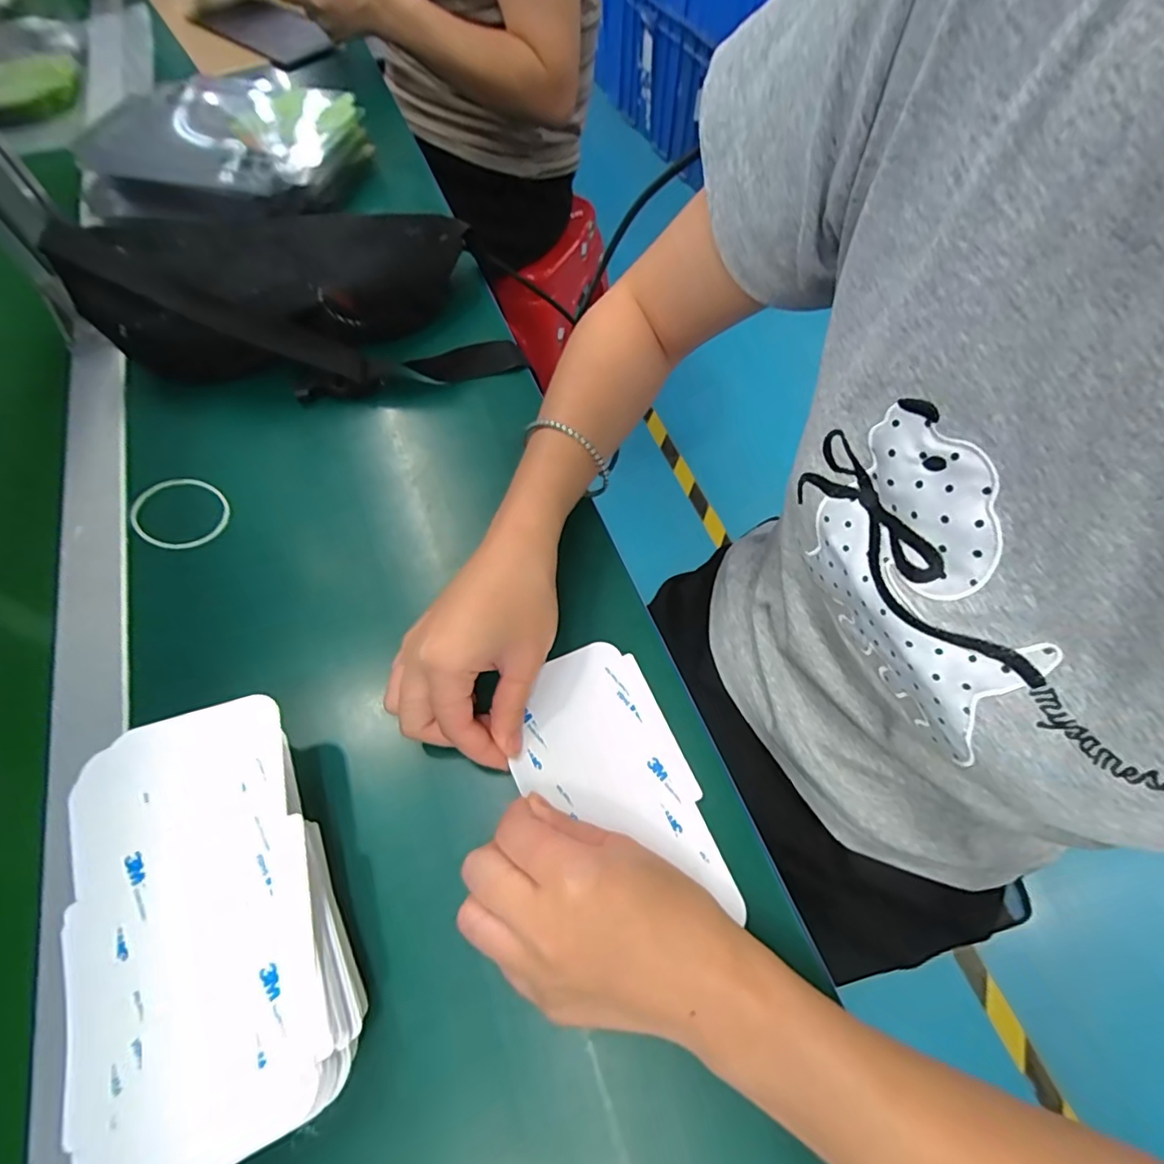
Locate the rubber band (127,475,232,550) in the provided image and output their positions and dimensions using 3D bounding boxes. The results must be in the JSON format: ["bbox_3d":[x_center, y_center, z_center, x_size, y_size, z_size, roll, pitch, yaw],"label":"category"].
[{"bbox_3d":[-0.272,-0.048,0.369,0.066,0.007,0.053,35,67,13],"label":"rubber band"}]

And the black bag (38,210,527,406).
[{"bbox_3d":[-0.218,-0.217,0.420,0.277,0.086,0.148,-12,64,-6],"label":"black bag"}]

